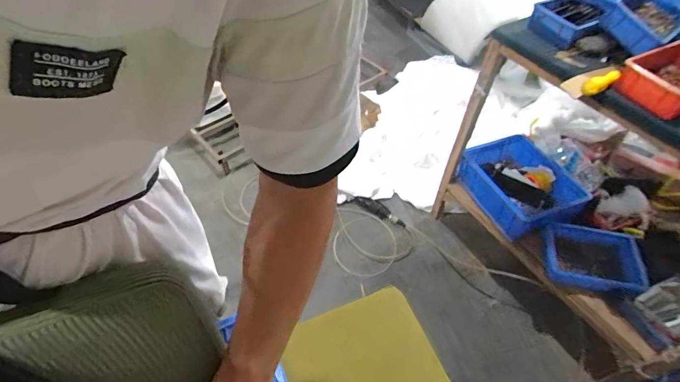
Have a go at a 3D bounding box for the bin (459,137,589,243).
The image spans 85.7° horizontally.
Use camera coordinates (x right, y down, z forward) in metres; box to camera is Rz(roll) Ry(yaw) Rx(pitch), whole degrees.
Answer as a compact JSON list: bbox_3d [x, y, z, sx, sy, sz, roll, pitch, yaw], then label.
[{"bbox_3d":[0.613,-0.027,1.275,0.297,0.128,0.367,-19,53,-15],"label":"bin"}]

